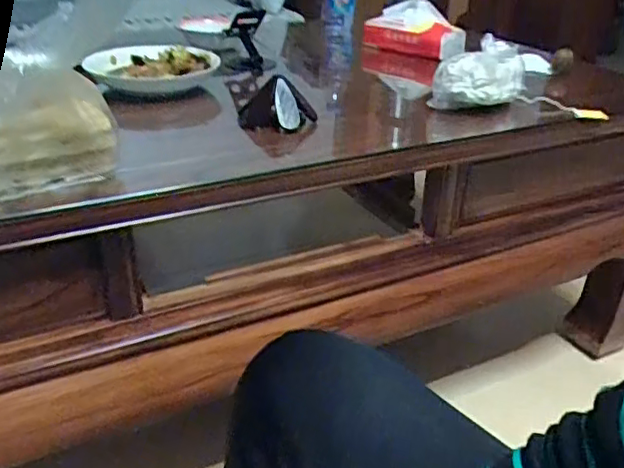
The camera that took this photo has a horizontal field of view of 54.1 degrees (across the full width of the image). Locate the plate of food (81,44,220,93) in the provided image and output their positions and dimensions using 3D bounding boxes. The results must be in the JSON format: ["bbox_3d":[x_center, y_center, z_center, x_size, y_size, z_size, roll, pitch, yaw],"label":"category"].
[{"bbox_3d":[-0.239,-0.260,0.927,0.183,0.044,0.184,-4,27,-12],"label":"plate of food"}]

